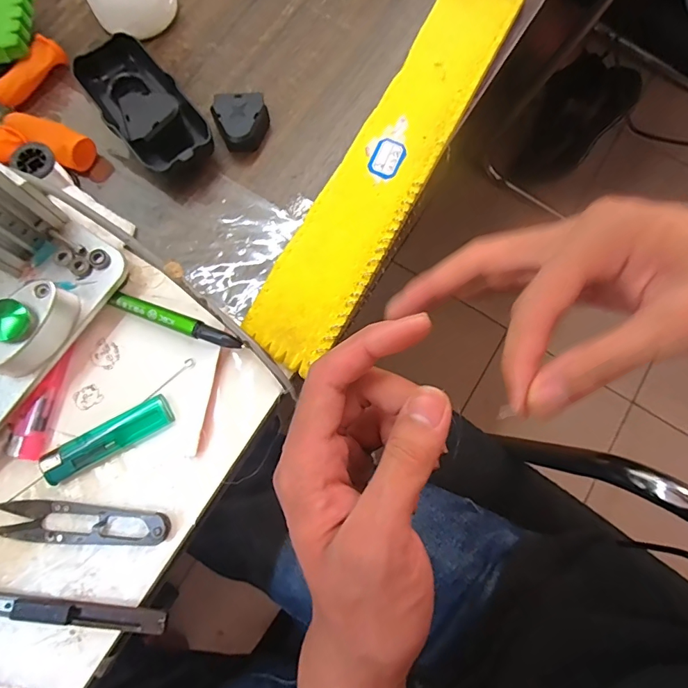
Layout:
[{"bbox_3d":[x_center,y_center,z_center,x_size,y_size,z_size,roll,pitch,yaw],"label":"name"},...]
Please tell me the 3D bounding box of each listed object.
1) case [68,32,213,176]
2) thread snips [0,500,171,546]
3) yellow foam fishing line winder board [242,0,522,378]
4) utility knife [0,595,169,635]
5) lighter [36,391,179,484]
[{"bbox_3d":[-0.143,-0.169,0.316,0.051,0.028,0.106,-37,81,-8],"label":"case"},{"bbox_3d":[-0.155,0.107,0.262,0.103,0.010,0.022,5,78,0],"label":"thread snips"},{"bbox_3d":[0.038,-0.138,0.318,0.059,0.015,0.336,28,79,5],"label":"yellow foam fishing line winder board"},{"bbox_3d":[-0.171,0.151,0.252,0.142,0.011,0.012,5,78,0],"label":"utility knife"},{"bbox_3d":[-0.144,0.058,0.272,0.078,0.012,0.019,-30,80,-7],"label":"lighter"}]

